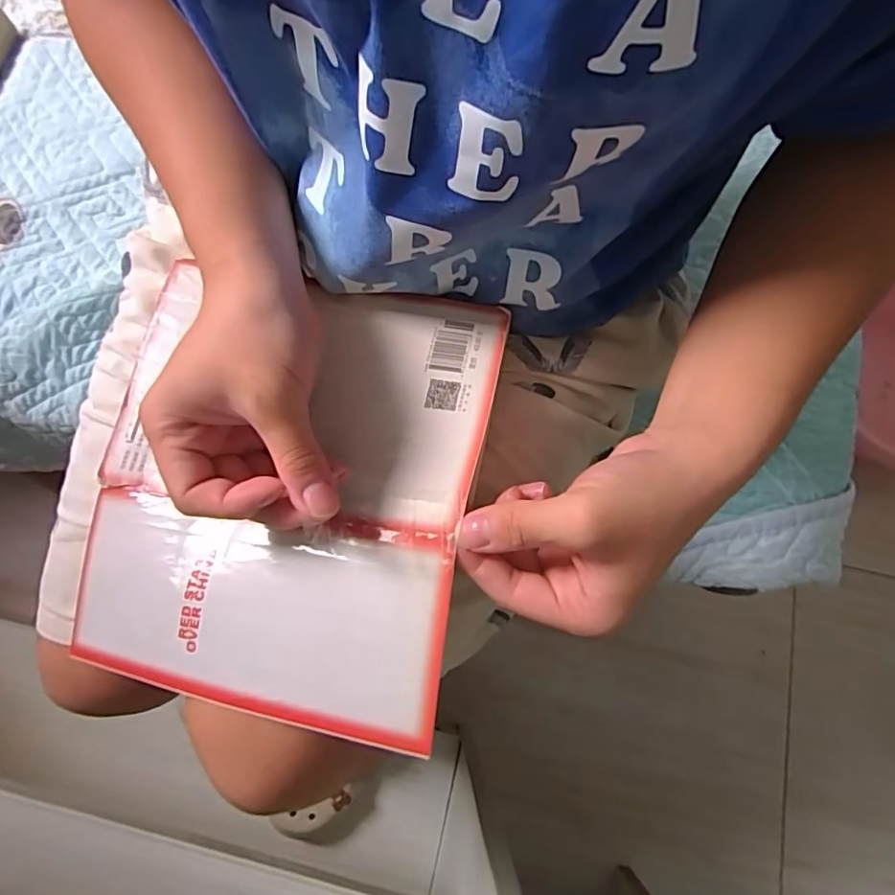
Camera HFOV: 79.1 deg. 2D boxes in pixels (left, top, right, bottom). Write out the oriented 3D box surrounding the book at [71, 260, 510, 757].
[{"bbox_3d":[-0.089,0.013,0.289,0.205,0.033,0.228,7,71,15],"label":"book"}]

